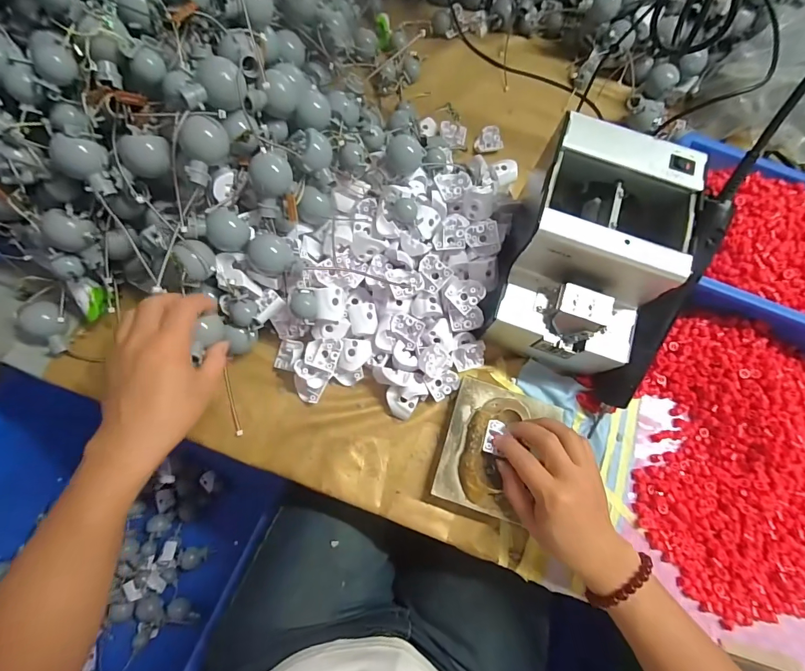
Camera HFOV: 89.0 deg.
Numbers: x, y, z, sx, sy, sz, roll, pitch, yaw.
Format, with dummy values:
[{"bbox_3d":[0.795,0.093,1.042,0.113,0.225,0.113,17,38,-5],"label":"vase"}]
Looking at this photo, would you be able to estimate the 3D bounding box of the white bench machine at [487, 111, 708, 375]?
[{"bbox_3d":[0.166,-0.073,0.369,0.123,0.119,0.194,18,74,1],"label":"white bench machine"}]

